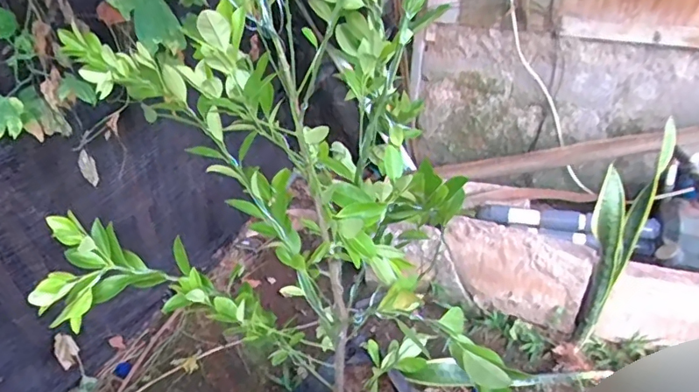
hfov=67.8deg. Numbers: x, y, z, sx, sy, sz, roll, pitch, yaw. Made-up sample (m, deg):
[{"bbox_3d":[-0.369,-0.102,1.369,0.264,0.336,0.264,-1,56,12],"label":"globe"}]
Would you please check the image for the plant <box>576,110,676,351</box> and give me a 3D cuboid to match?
[{"bbox_3d":[0.578,0.098,1.150,0.107,0.507,0.099,20,36,26],"label":"plant"}]

